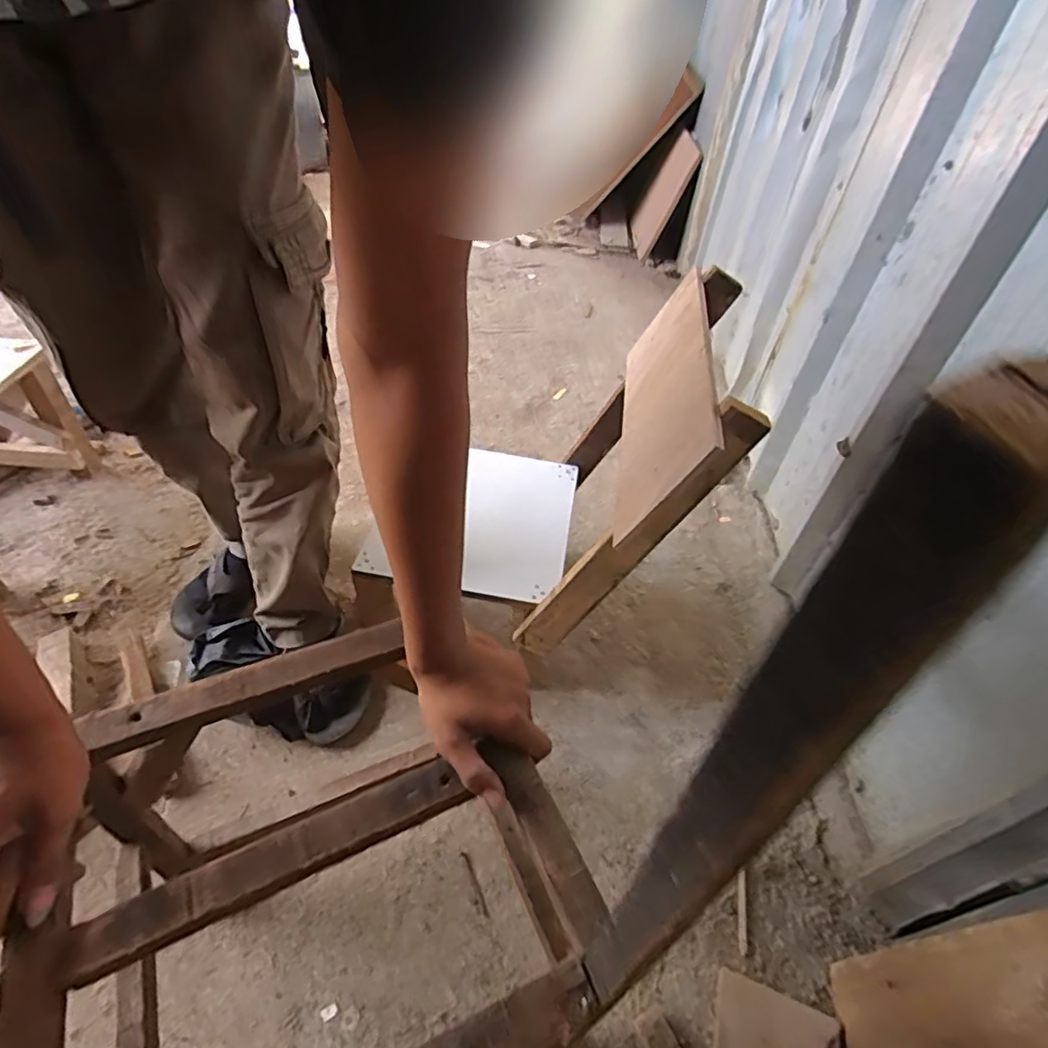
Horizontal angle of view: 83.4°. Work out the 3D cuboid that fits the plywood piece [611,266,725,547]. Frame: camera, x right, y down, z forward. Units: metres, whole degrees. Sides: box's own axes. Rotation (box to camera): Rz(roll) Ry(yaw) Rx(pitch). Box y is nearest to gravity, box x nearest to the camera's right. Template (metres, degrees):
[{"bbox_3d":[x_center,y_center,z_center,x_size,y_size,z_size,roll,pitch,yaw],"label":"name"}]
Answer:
[{"bbox_3d":[0.157,-0.153,0.675,0.011,0.163,0.377,26,45,-13],"label":"plywood piece"}]

